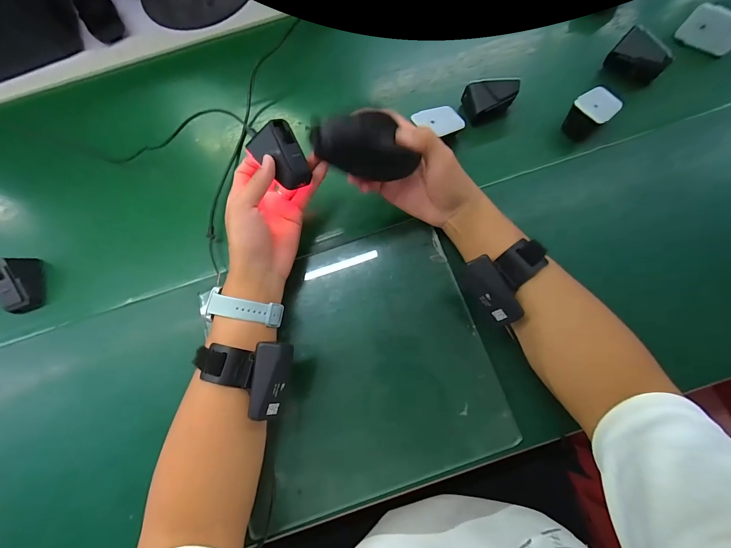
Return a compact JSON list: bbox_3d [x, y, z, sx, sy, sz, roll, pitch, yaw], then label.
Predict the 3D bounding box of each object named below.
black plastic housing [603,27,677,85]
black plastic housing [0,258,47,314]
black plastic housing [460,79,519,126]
[{"bbox_3d":[0.367,-0.289,0.435,0.068,0.049,0.033,40,81,9],"label":"black plastic housing"},{"bbox_3d":[-0.433,0.012,0.399,0.035,0.042,0.067,-16,75,-1],"label":"black plastic housing"},{"bbox_3d":[0.167,-0.232,0.432,0.066,0.042,0.043,-17,75,-2],"label":"black plastic housing"}]

